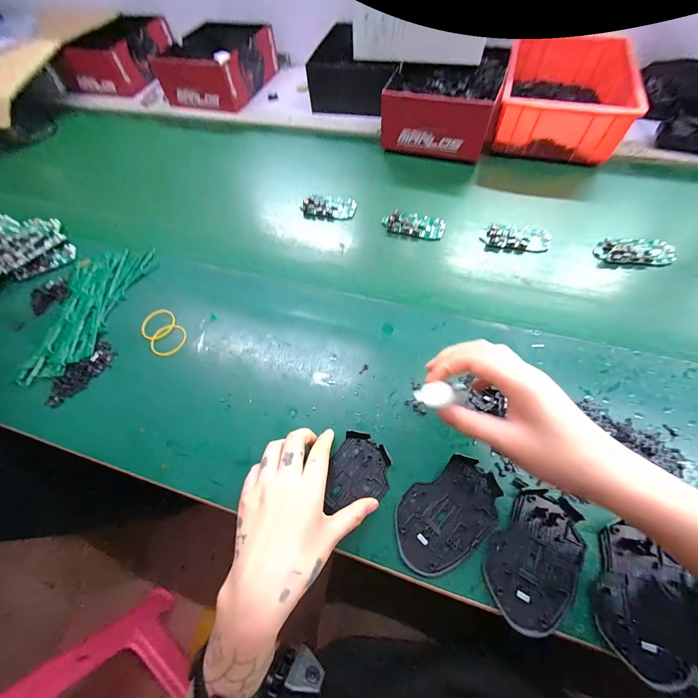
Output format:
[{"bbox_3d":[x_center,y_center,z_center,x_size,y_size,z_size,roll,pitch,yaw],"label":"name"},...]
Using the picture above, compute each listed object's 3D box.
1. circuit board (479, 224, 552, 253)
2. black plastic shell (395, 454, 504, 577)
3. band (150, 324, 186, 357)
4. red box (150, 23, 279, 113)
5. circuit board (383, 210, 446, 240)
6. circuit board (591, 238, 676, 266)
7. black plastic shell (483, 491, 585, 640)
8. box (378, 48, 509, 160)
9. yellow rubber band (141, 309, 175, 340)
[{"bbox_3d":[0.256,-0.169,0.465,0.096,0.016,0.046,5,62,6],"label":"circuit board"},{"bbox_3d":[0.098,0.162,0.301,0.113,0.011,0.072,-32,64,-13],"label":"black plastic shell"},{"bbox_3d":[-0.248,-0.012,0.421,0.047,0.004,0.043,1,71,-2],"label":"band"},{"bbox_3d":[-0.304,-0.676,0.723,0.202,0.087,0.264,15,64,12],"label":"red box"},{"bbox_3d":[0.104,-0.203,0.492,0.098,0.014,0.048,11,63,10],"label":"circuit board"},{"bbox_3d":[0.408,-0.138,0.435,0.095,0.017,0.046,7,62,7],"label":"circuit board"},{"bbox_3d":[0.174,0.193,0.282,0.074,0.013,0.113,33,68,19],"label":"black plastic shell"},{"bbox_3d":[0.178,-0.470,0.583,0.196,0.092,0.213,16,64,12],"label":"box"},{"bbox_3d":[-0.272,-0.035,0.435,0.047,0.004,0.044,1,70,-1],"label":"yellow rubber band"}]

